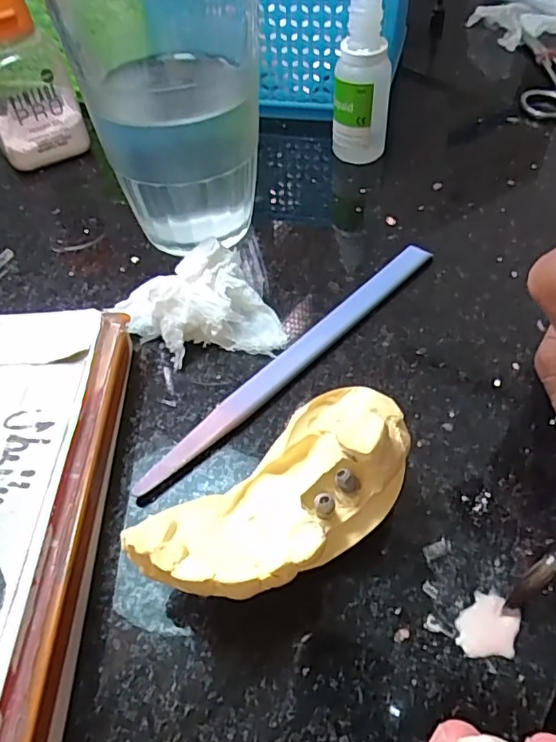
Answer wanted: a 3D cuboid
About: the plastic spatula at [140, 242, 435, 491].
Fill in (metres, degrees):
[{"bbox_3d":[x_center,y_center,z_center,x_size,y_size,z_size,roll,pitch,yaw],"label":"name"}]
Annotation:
[{"bbox_3d":[0.008,-0.007,0.181,0.011,0.005,0.135,34,59,28],"label":"plastic spatula"}]

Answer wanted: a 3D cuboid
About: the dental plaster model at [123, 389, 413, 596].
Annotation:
[{"bbox_3d":[0.002,0.032,0.129,0.068,0.035,0.031,-32,55,-22],"label":"dental plaster model"}]

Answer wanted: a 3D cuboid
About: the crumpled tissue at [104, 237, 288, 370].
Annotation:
[{"bbox_3d":[-0.025,-0.020,0.184,0.043,0.022,0.045,-31,55,-21],"label":"crumpled tissue"}]

